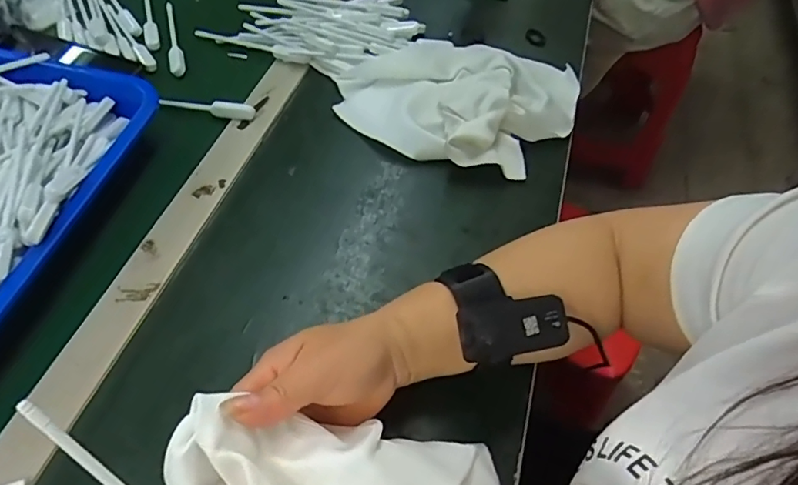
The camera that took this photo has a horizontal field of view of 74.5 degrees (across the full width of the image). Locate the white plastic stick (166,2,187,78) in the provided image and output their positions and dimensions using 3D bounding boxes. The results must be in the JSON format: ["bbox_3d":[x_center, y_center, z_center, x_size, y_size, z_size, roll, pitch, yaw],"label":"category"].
[{"bbox_3d":[-0.262,-0.238,0.607,0.017,0.006,0.140,-14,56,-15],"label":"white plastic stick"}]

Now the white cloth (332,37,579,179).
[{"bbox_3d":[0.063,-0.161,0.555,0.242,0.045,0.206,20,54,9],"label":"white cloth"}]

